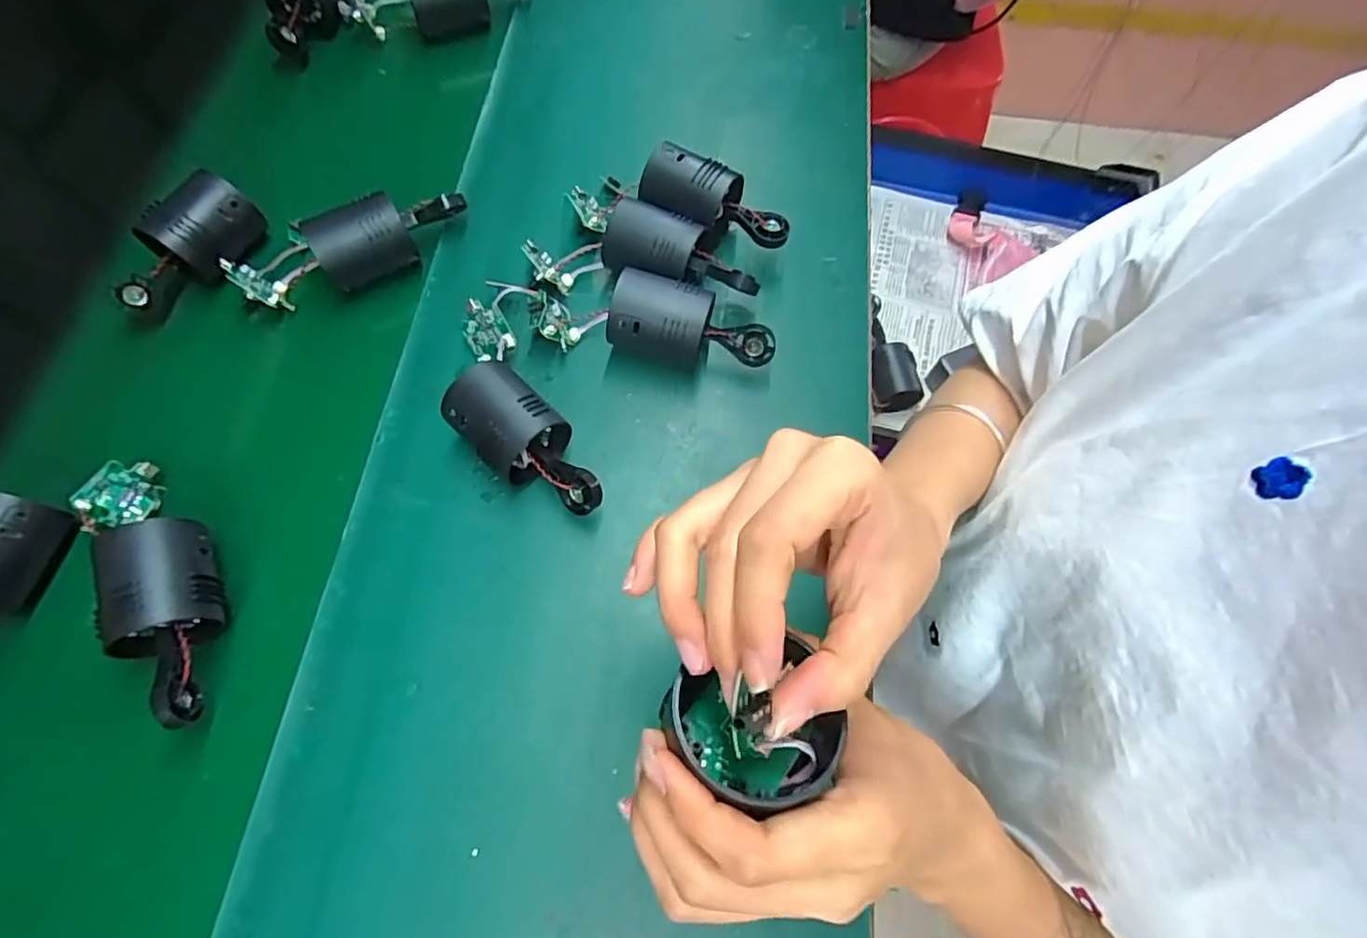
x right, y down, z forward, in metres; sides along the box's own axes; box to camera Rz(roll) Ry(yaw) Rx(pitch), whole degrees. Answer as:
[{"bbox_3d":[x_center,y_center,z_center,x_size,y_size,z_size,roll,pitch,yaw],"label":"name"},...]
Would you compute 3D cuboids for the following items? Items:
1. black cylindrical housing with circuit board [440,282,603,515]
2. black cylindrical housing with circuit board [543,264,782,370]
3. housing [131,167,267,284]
[{"bbox_3d":[-0.115,-0.044,0.411,0.073,0.056,0.171,-18,70,-9],"label":"black cylindrical housing with circuit board"},{"bbox_3d":[-0.020,-0.103,0.437,0.165,0.057,0.045,6,68,0],"label":"black cylindrical housing with circuit board"},{"bbox_3d":[-0.350,-0.175,0.459,0.065,0.043,0.070,24,69,7],"label":"housing"}]

